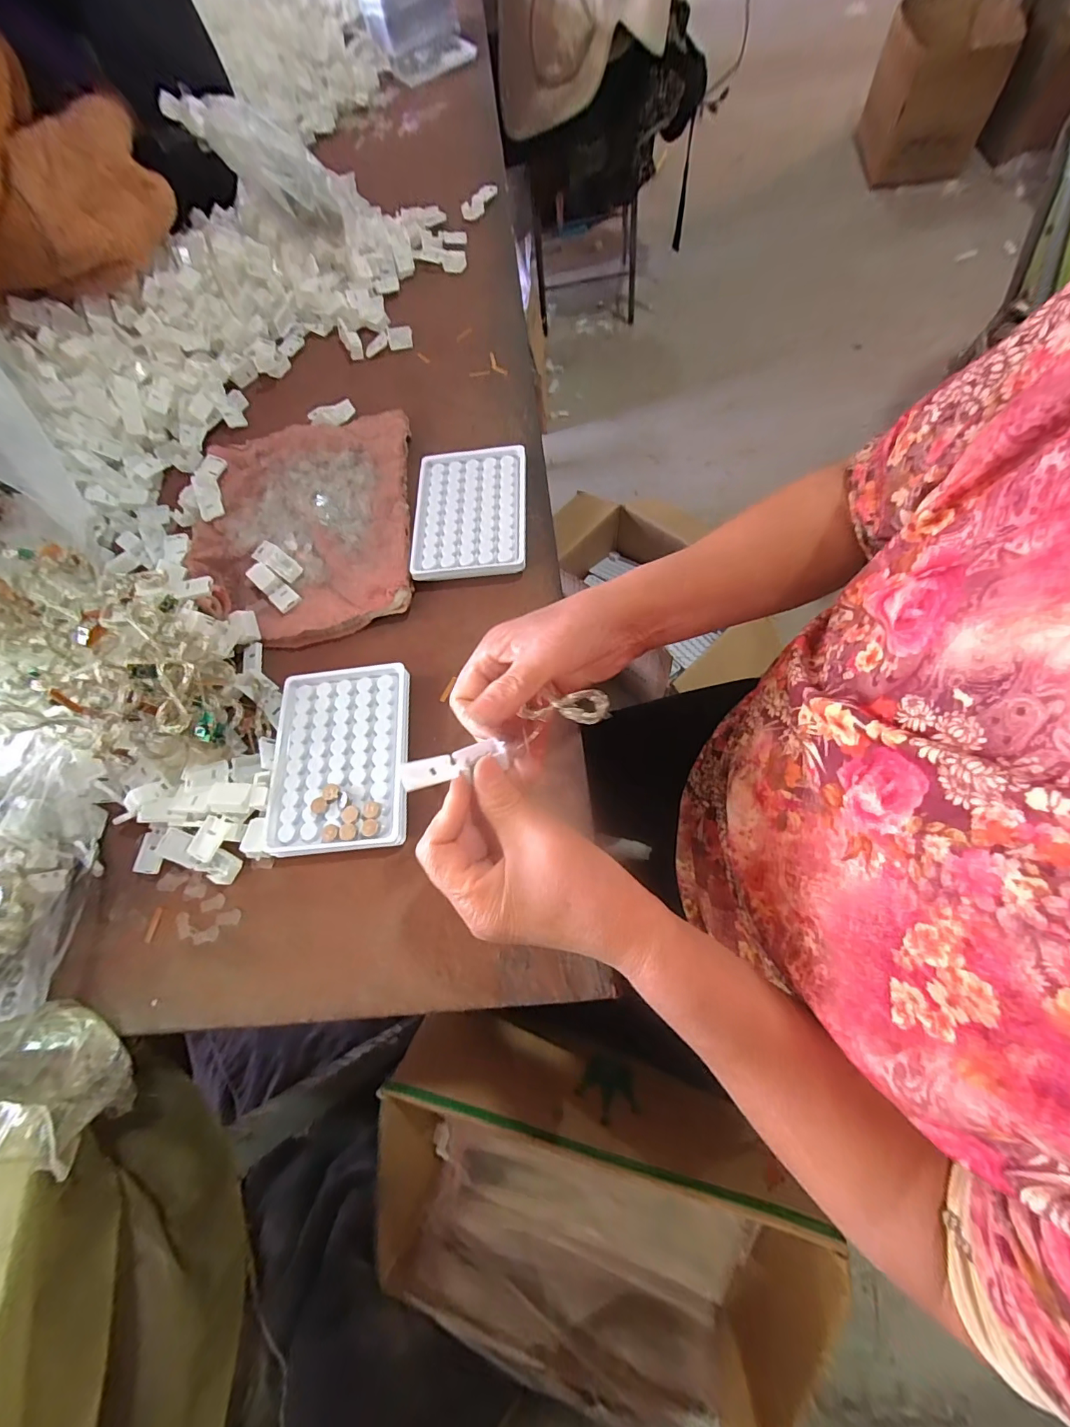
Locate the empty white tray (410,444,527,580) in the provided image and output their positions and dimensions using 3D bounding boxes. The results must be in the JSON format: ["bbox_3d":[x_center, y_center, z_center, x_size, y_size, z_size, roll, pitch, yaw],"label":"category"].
[{"bbox_3d":[-0.056,-0.174,0.410,0.095,0.016,0.128,-3,69,6],"label":"empty white tray"}]

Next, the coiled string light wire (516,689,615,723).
[{"bbox_3d":[0.019,-0.003,0.270,0.046,0.005,0.021,-6,68,-2],"label":"coiled string light wire"}]

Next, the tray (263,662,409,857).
[{"bbox_3d":[-0.139,0.029,0.339,0.096,0.012,0.130,-8,68,4],"label":"tray"}]

